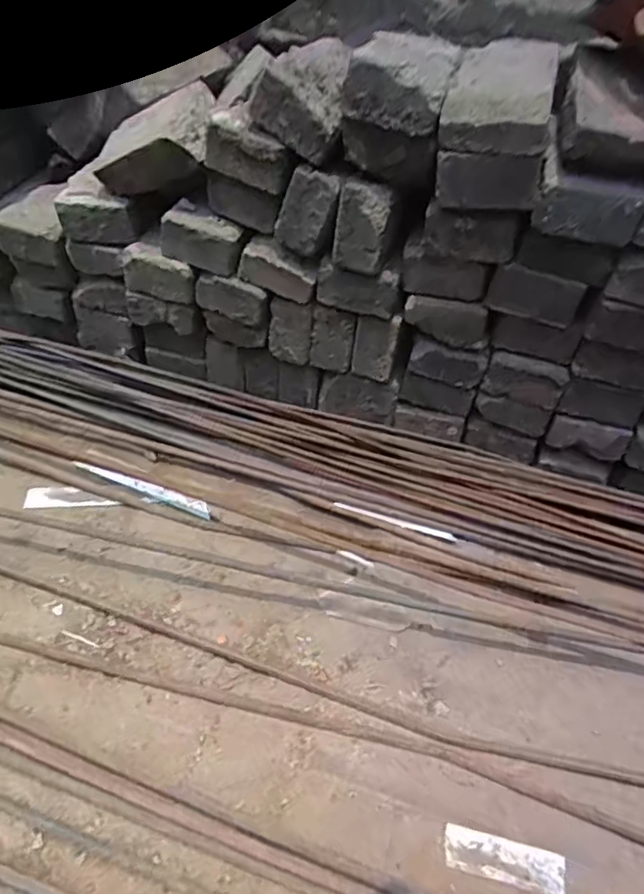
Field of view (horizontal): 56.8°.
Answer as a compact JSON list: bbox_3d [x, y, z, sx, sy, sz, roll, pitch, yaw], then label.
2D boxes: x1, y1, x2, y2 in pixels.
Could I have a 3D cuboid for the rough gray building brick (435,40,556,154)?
[{"bbox_3d":[0.201,-0.386,0.654,0.112,0.075,0.201,15,45,9],"label":"rough gray building brick"}]

